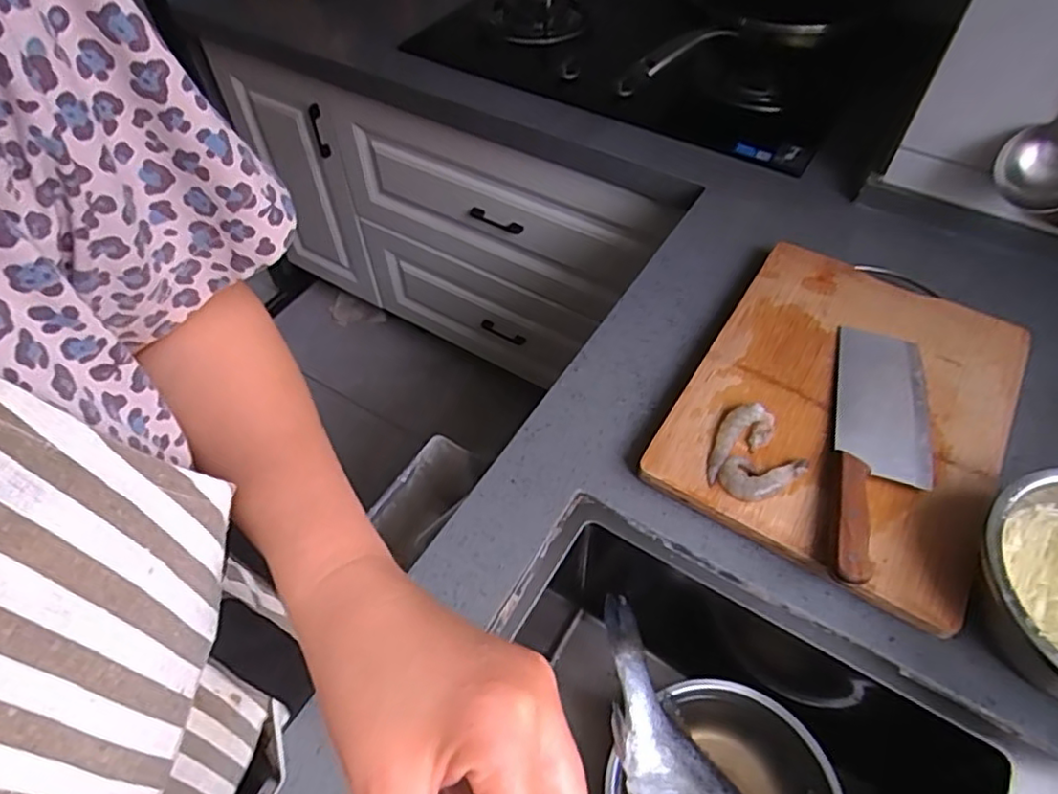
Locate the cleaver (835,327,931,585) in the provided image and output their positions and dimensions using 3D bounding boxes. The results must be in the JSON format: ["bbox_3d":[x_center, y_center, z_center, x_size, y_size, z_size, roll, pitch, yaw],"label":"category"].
[{"bbox_3d":[0.315,0.041,0.557,0.081,0.024,0.277,14,56,12],"label":"cleaver"}]

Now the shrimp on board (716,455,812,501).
[{"bbox_3d":[0.205,0.071,0.550,0.075,0.010,0.041,5,55,6],"label":"shrimp on board"}]

